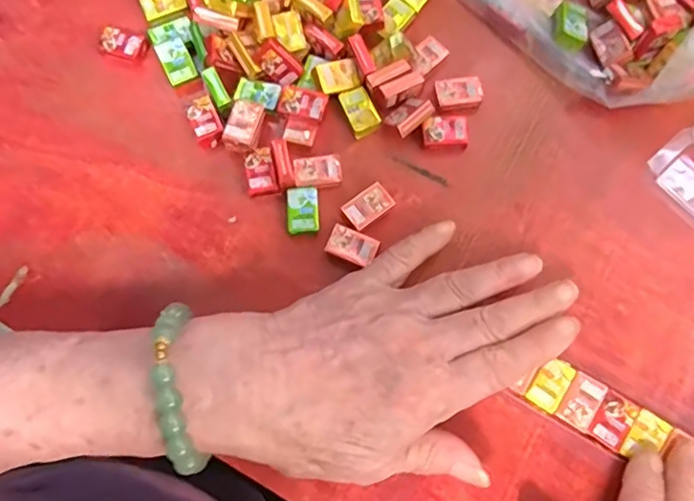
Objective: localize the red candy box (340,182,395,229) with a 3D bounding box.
[{"bbox_3d":[0.012,-0.024,0.294,0.027,0.007,0.017,-37,78,-8],"label":"red candy box"}]

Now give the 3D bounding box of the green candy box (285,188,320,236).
[{"bbox_3d":[-0.024,-0.021,0.292,0.017,0.004,0.024,-4,76,0],"label":"green candy box"}]

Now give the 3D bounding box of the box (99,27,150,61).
[{"bbox_3d":[-0.130,-0.122,0.320,0.028,0.008,0.019,14,77,4],"label":"box"}]

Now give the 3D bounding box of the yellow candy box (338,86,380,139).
[{"bbox_3d":[0.008,-0.078,0.306,0.017,0.007,0.027,-24,77,-5],"label":"yellow candy box"}]

